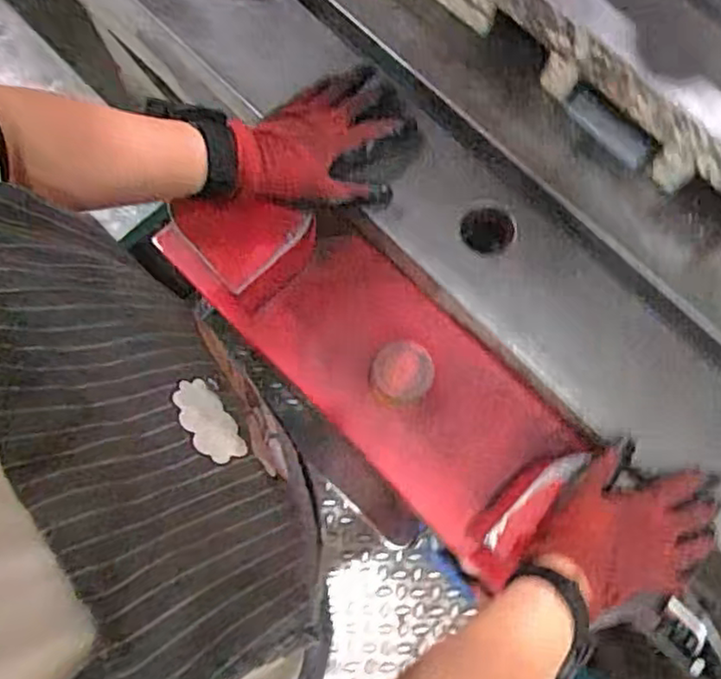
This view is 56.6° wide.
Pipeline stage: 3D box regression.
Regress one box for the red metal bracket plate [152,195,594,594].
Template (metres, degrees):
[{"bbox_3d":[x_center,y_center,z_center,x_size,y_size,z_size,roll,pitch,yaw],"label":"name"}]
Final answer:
[{"bbox_3d":[0.006,0.008,0.618,0.403,0.105,0.151,44,79,-4],"label":"red metal bracket plate"}]

